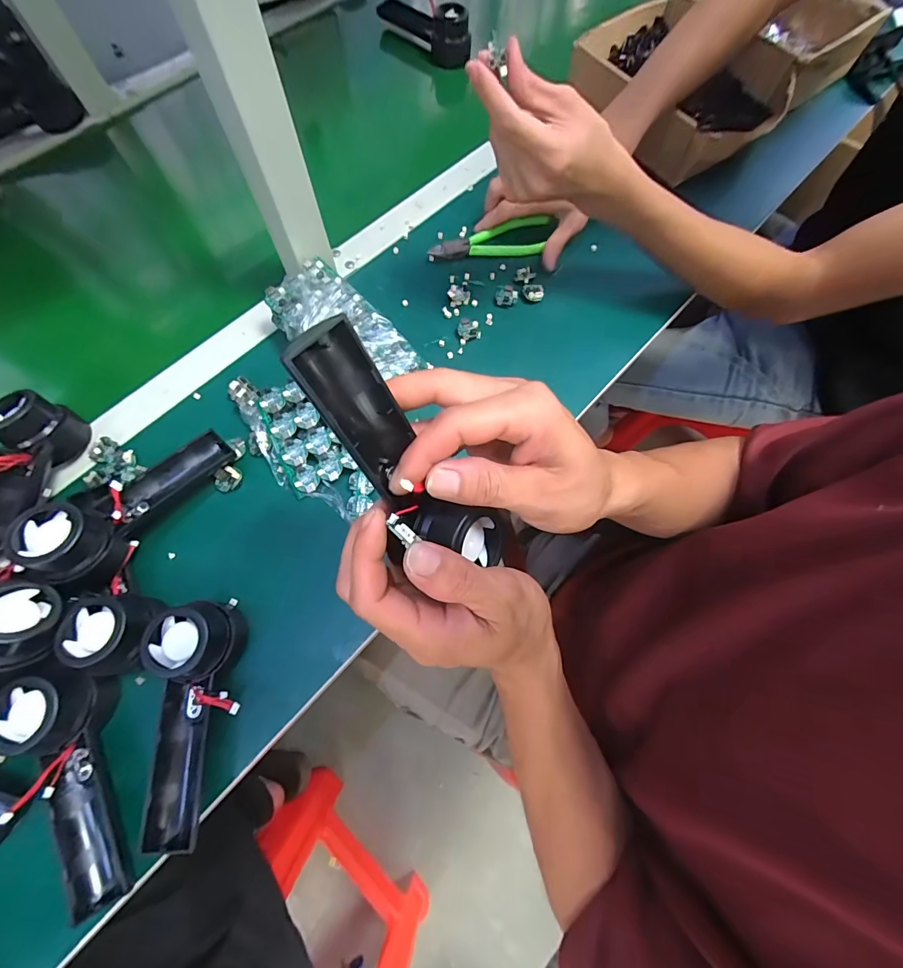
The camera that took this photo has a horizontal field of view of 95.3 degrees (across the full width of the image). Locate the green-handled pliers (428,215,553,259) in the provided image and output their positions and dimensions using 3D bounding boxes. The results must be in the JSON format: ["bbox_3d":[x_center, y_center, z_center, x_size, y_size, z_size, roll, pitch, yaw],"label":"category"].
[{"bbox_3d":[0.047,-0.291,0.489,0.145,0.011,0.047,-9,71,-4],"label":"green-handled pliers"}]

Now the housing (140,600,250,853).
[{"bbox_3d":[-0.191,0.171,0.304,0.057,0.049,0.162,-3,71,-2],"label":"housing"}]

